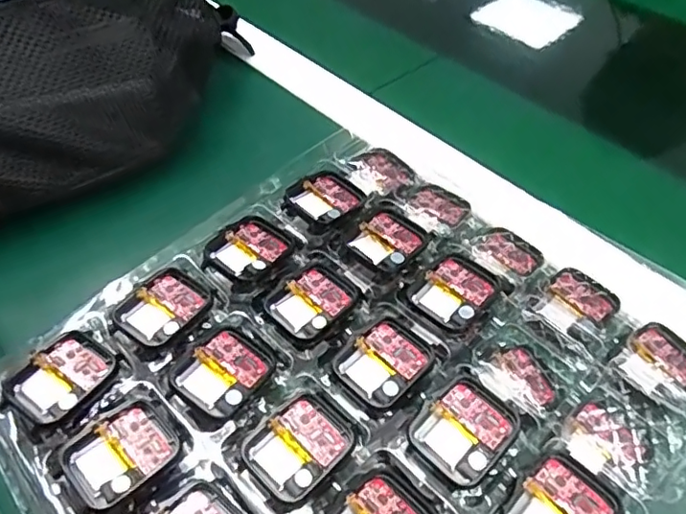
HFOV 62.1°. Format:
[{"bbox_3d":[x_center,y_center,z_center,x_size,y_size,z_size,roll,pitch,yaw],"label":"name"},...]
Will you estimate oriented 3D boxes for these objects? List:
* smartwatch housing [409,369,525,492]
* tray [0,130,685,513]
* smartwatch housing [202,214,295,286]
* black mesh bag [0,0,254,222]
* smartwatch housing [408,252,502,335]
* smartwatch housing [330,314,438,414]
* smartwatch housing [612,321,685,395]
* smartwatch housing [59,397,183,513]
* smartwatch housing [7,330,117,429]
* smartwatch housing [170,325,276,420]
[{"bbox_3d":[0.054,0.077,0.253,0.043,0.010,0.037,-37,60,-27],"label":"smartwatch housing"},{"bbox_3d":[0.019,0.057,0.273,0.259,0.028,0.281,35,59,26],"label":"tray"},{"bbox_3d":[-0.051,-0.005,0.313,0.035,0.008,0.047,29,56,22],"label":"smartwatch housing"},{"bbox_3d":[-0.173,-0.110,0.357,0.269,0.091,0.105,-30,57,-23],"label":"black mesh bag"},{"bbox_3d":[0.059,0.020,0.301,0.044,0.009,0.037,-36,59,-26],"label":"smartwatch housing"},{"bbox_3d":[0.021,0.050,0.276,0.044,0.006,0.038,-36,59,-26],"label":"smartwatch housing"},{"bbox_3d":[0.156,0.052,0.279,0.042,0.005,0.036,-28,56,-22],"label":"smartwatch housing"},{"bbox_3d":[-0.095,0.084,0.245,0.044,0.008,0.036,-35,59,-26],"label":"smartwatch housing"},{"bbox_3d":[-0.129,0.056,0.263,0.034,0.005,0.043,26,55,20],"label":"smartwatch housing"},{"bbox_3d":[-0.056,0.053,0.269,0.036,0.005,0.042,30,56,22],"label":"smartwatch housing"}]

